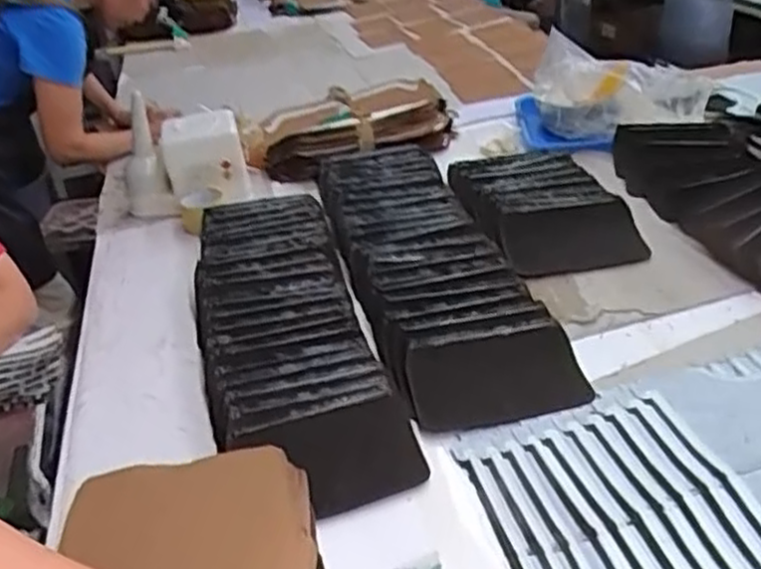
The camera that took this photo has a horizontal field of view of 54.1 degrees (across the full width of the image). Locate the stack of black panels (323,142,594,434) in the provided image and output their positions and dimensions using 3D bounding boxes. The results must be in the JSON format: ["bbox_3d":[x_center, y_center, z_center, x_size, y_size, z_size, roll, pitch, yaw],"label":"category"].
[{"bbox_3d":[0.063,-0.050,1.220,0.239,0.095,0.747,-13,34,-9],"label":"stack of black panels"}]

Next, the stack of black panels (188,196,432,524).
[{"bbox_3d":[-0.150,0.052,1.123,0.238,0.077,0.711,-14,34,-9],"label":"stack of black panels"}]

